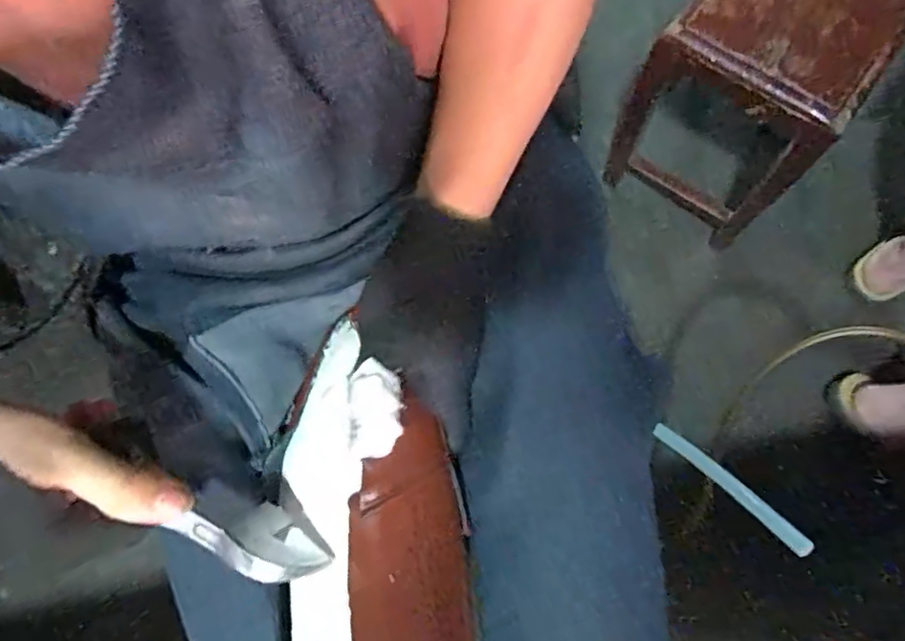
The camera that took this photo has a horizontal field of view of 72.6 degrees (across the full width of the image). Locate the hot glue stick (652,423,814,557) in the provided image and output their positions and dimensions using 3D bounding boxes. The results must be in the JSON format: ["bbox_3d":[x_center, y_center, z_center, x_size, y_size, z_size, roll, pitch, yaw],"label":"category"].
[{"bbox_3d":[0.203,0.119,0.456,0.016,0.017,0.141,-33,34,-8],"label":"hot glue stick"}]

